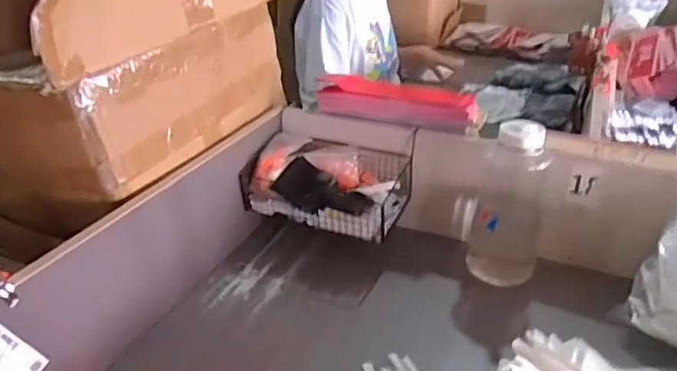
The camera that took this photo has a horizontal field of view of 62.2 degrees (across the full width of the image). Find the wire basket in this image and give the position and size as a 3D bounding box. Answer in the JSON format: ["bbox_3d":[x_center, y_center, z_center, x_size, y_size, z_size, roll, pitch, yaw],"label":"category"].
[{"bbox_3d":[-0.018,-0.010,0.991,0.267,0.098,0.163,12,31,20],"label":"wire basket"}]

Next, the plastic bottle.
[{"bbox_3d":[0.272,0.034,0.891,0.107,0.277,0.088,11,31,19],"label":"plastic bottle"}]

